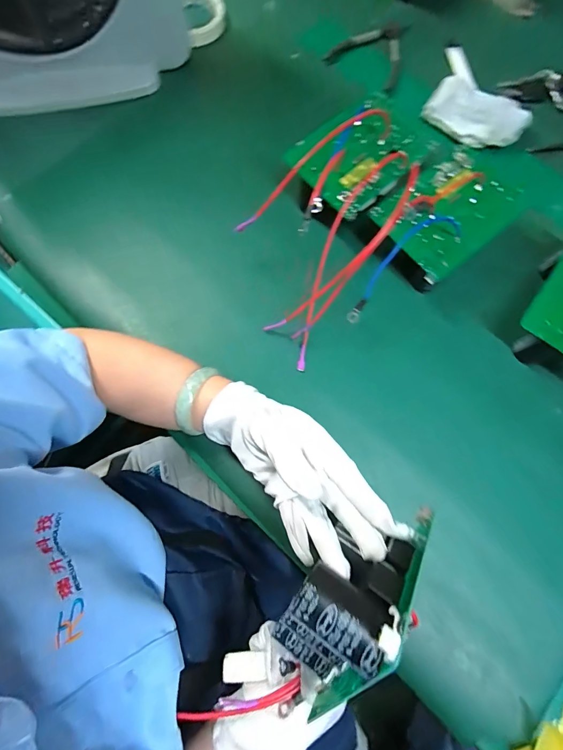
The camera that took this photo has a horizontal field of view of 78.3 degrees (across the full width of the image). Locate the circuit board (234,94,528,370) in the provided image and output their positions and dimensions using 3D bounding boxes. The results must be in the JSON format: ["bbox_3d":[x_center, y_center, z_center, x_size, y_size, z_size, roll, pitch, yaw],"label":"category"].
[{"bbox_3d":[0.090,-0.178,0.392,0.311,0.084,0.223,-38,79,-8],"label":"circuit board"}]

